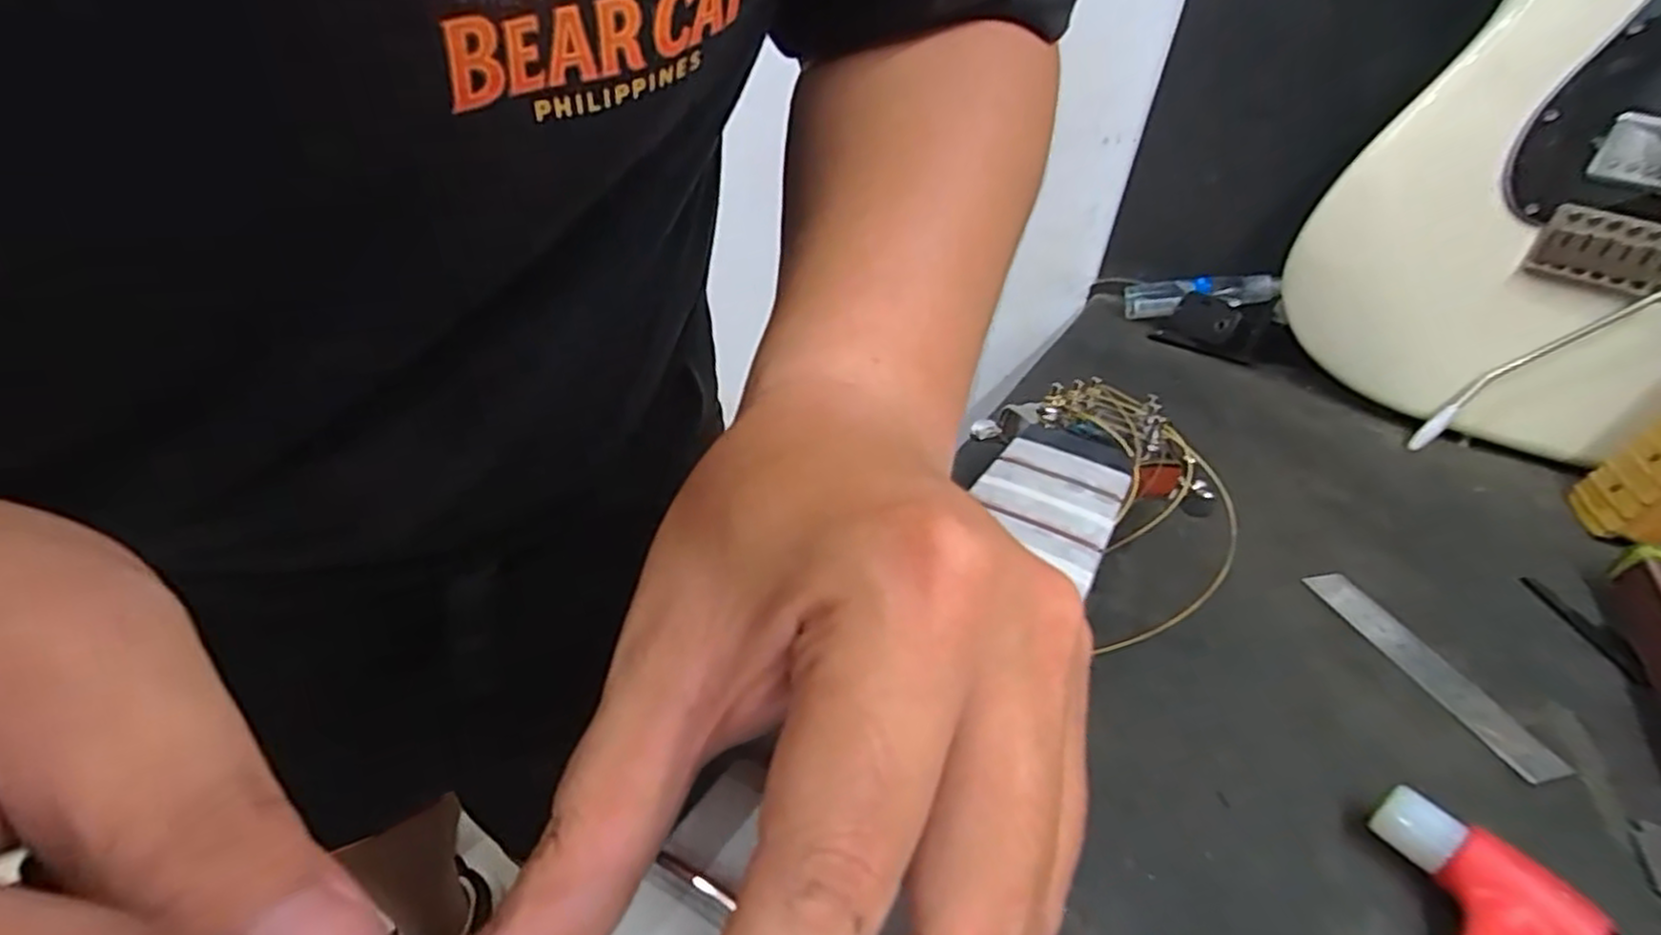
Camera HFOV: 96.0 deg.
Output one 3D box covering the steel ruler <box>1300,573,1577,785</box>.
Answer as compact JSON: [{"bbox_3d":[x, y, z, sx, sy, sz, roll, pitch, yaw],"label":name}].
[{"bbox_3d":[0.273,0.091,0.345,0.025,0.004,0.117,-8,36,-11],"label":"steel ruler"}]

